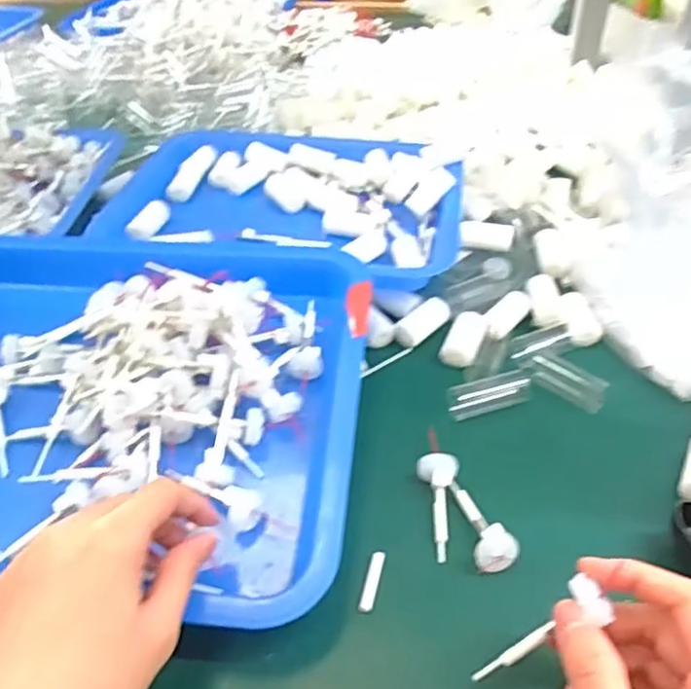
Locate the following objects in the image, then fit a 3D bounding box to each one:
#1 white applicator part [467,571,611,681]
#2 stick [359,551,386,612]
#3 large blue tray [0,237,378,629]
[{"bbox_3d":[0.079,0.120,0.272,0.065,0.009,0.017,-44,42,15],"label":"white applicator part"},{"bbox_3d":[0.014,0.118,0.330,0.007,0.004,0.032,10,42,12],"label":"stick"},{"bbox_3d":[-0.157,0.019,0.397,0.332,0.058,0.273,3,41,5],"label":"large blue tray"}]

